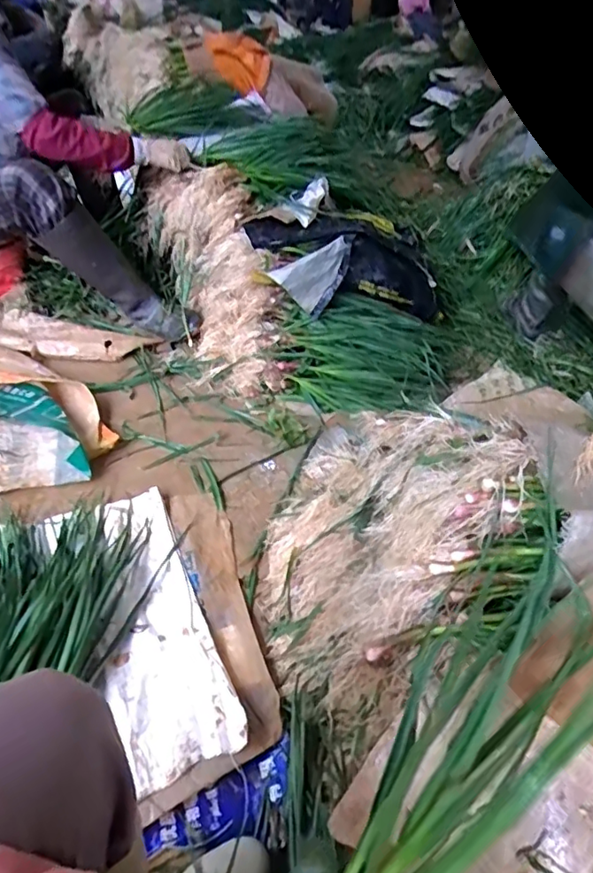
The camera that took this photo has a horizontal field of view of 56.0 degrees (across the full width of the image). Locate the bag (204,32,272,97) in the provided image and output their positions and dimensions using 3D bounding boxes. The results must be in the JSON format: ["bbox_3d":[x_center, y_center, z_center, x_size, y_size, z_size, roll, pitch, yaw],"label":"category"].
[{"bbox_3d":[-0.160,-1.076,1.603,0.055,0.164,0.259,11,46,40],"label":"bag"}]

